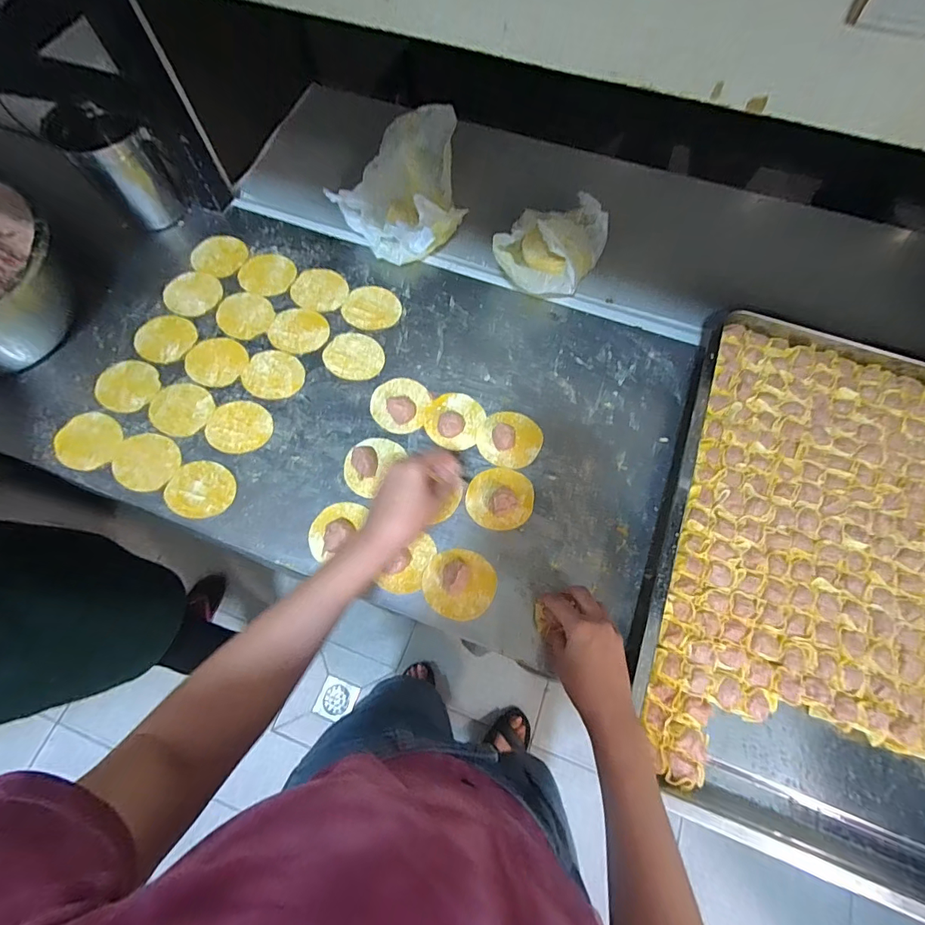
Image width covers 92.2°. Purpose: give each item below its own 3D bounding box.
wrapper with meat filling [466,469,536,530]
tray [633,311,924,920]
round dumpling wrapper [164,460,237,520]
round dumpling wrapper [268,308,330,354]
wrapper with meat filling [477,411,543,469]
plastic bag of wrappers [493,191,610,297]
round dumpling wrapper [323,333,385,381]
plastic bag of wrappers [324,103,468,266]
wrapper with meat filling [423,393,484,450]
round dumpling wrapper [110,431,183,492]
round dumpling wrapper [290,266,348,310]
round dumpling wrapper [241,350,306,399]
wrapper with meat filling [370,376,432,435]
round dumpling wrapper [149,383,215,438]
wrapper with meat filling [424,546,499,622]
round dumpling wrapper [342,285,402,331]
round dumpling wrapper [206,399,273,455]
[{"bbox_3d":[0.047,0.041,0.543,0.080,0.026,0.076,0,69,0],"label":"wrapper with meat filling"},{"bbox_3d":[0.425,0.109,0.504,0.387,0.054,0.587,20,70,7],"label":"tray"},{"bbox_3d":[-0.326,0.033,0.555,0.083,0.004,0.072,15,70,5],"label":"round dumpling wrapper"},{"bbox_3d":[-0.236,-0.190,0.641,0.083,0.004,0.073,20,70,7],"label":"round dumpling wrapper"},{"bbox_3d":[0.062,-0.034,0.571,0.078,0.026,0.078,0,69,0],"label":"wrapper with meat filling"},{"bbox_3d":[0.123,-0.301,0.628,0.119,0.098,0.163,28,71,10],"label":"plastic bag of wrappers"},{"bbox_3d":[-0.151,-0.150,0.625,0.083,0.004,0.073,19,70,7],"label":"round dumpling wrapper"},{"bbox_3d":[-0.075,-0.408,0.670,0.145,0.103,0.208,35,73,12],"label":"plastic bag of wrappers"},{"bbox_3d":[-0.009,-0.059,0.583,0.074,0.021,0.081,0,69,0],"label":"wrapper with meat filling"},{"bbox_3d":[-0.405,-0.002,0.569,0.084,0.005,0.072,32,72,11],"label":"round dumpling wrapper"},{"bbox_3d":[-0.215,-0.260,0.668,0.087,0.004,0.076,25,71,9],"label":"round dumpling wrapper"},{"bbox_3d":[-0.262,-0.121,0.617,0.083,0.004,0.072,21,70,7],"label":"round dumpling wrapper"},{"bbox_3d":[-0.083,-0.082,0.590,0.076,0.023,0.083,0,69,0],"label":"wrapper with meat filling"},{"bbox_3d":[-0.379,-0.073,0.599,0.084,0.004,0.073,26,71,9],"label":"round dumpling wrapper"},{"bbox_3d":[-0.004,0.137,0.507,0.081,0.026,0.077,0,69,0],"label":"wrapper with meat filling"},{"bbox_3d":[-0.132,-0.227,0.653,0.083,0.004,0.072,20,70,7],"label":"round dumpling wrapper"},{"bbox_3d":[-0.293,-0.047,0.586,0.082,0.004,0.072,17,70,6],"label":"round dumpling wrapper"}]

